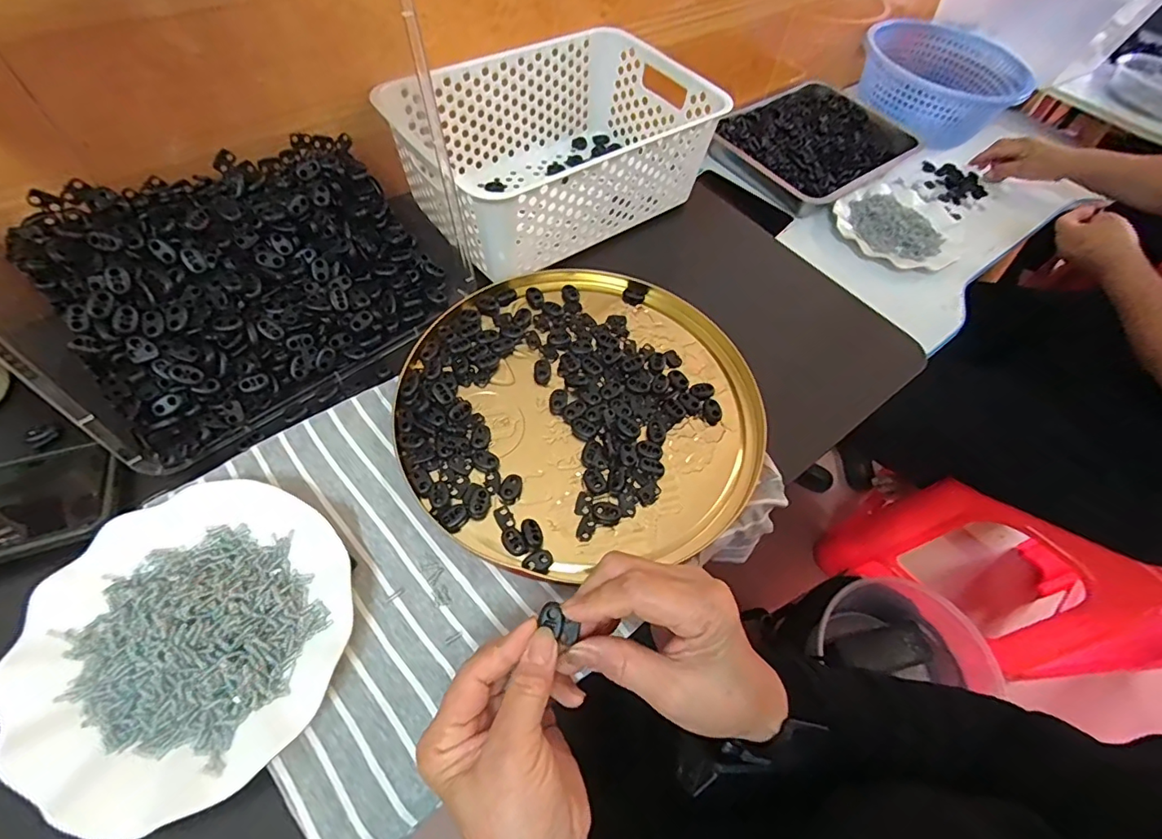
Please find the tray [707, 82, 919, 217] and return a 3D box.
[{"bbox_3d":[0.370,-0.451,0.843,0.321,0.036,0.230,-36,68,-25],"label":"tray"}]

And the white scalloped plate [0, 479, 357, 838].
[{"bbox_3d":[-0.233,0.128,0.317,0.174,0.030,0.176,3,58,-4],"label":"white scalloped plate"}]

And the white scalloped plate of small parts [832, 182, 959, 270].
[{"bbox_3d":[0.464,-0.278,0.756,0.169,0.017,0.167,3,58,-4],"label":"white scalloped plate of small parts"}]

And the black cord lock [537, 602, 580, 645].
[{"bbox_3d":[-0.012,0.113,0.290,0.024,0.008,0.013,44,64,4],"label":"black cord lock"}]

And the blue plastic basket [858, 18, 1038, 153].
[{"bbox_3d":[0.612,-0.583,0.912,0.264,0.091,0.263,40,62,18],"label":"blue plastic basket"}]

